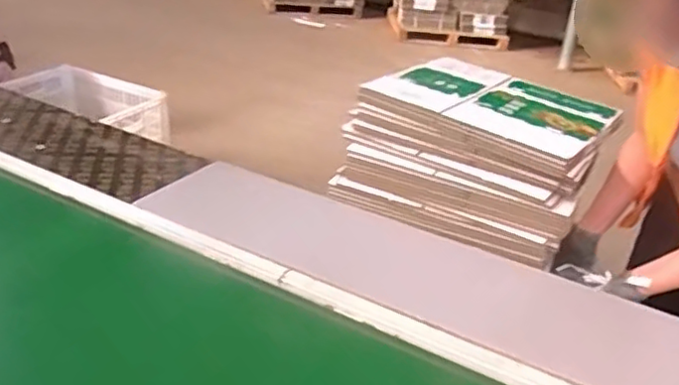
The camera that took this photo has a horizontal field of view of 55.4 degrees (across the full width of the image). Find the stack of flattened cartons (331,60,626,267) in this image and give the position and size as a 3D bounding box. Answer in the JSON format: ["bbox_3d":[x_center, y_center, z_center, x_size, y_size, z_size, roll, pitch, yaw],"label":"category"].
[{"bbox_3d":[0.259,-0.083,1.204,0.403,0.202,0.388,18,30,26],"label":"stack of flattened cartons"}]

